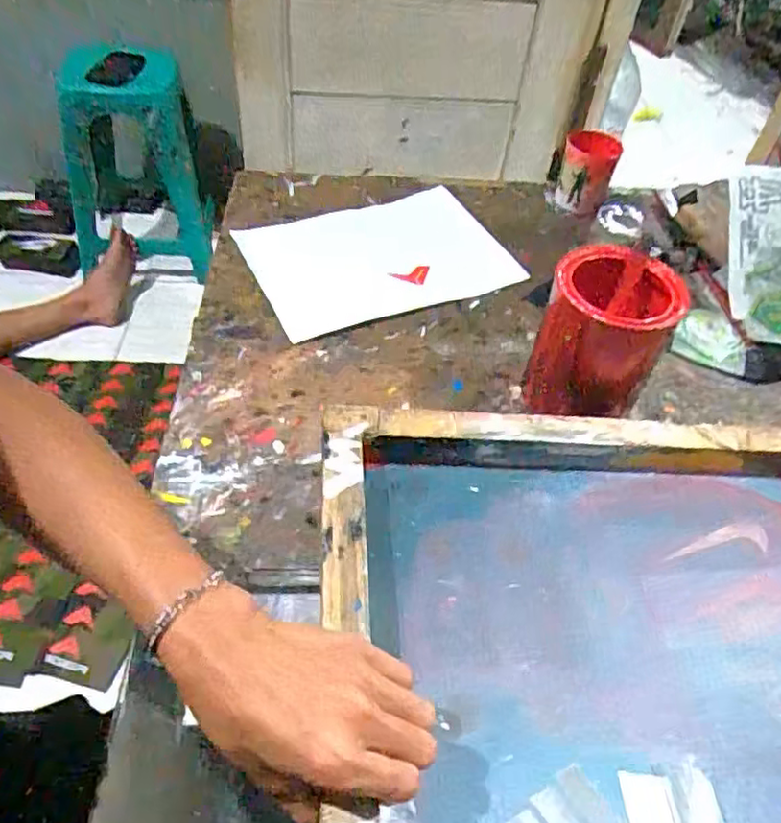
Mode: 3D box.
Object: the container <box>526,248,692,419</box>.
[{"bbox_3d":[0.192,-0.068,0.602,0.112,0.137,0.098,25,47,11],"label":"container"}]

